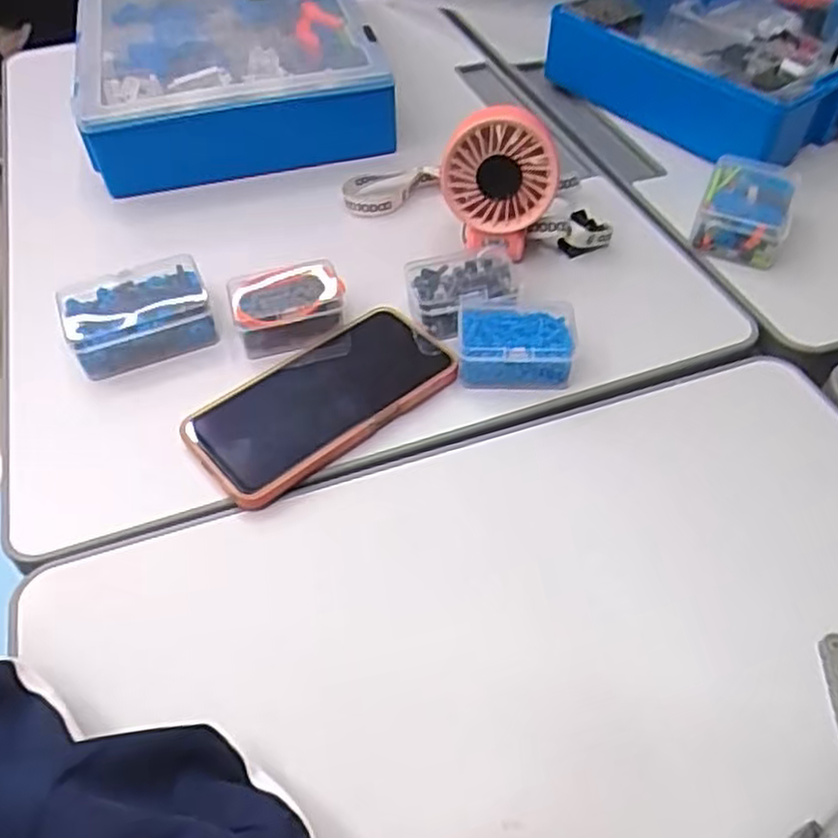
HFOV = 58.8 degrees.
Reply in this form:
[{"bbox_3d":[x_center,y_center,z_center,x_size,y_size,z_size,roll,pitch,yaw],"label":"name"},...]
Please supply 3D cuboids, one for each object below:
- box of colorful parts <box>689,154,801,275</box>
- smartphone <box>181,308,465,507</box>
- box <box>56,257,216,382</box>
[{"bbox_3d":[0.255,-0.166,0.579,0.064,0.036,0.106,18,52,17],"label":"box of colorful parts"},{"bbox_3d":[-0.062,-0.016,0.474,0.169,0.016,0.093,-32,55,-24],"label":"smartphone"},{"bbox_3d":[-0.191,-0.070,0.511,0.093,0.035,0.066,-22,52,-17],"label":"box"}]

